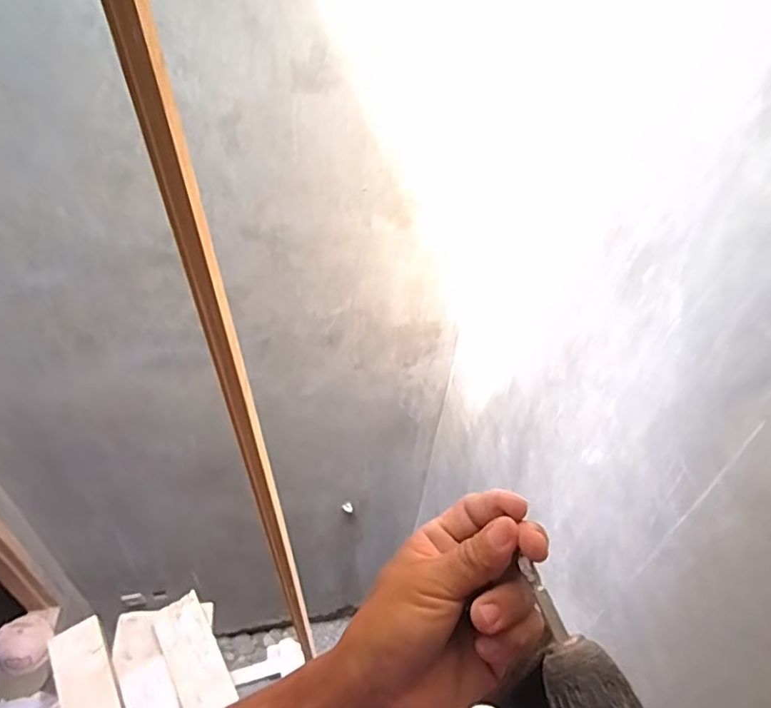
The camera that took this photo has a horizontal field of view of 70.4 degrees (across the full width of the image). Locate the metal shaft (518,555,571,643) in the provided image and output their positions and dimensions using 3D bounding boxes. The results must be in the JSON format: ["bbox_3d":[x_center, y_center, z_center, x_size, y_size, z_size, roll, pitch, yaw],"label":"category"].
[{"bbox_3d":[0.075,0.115,0.256,0.006,0.004,0.037,-14,59,-22],"label":"metal shaft"}]

